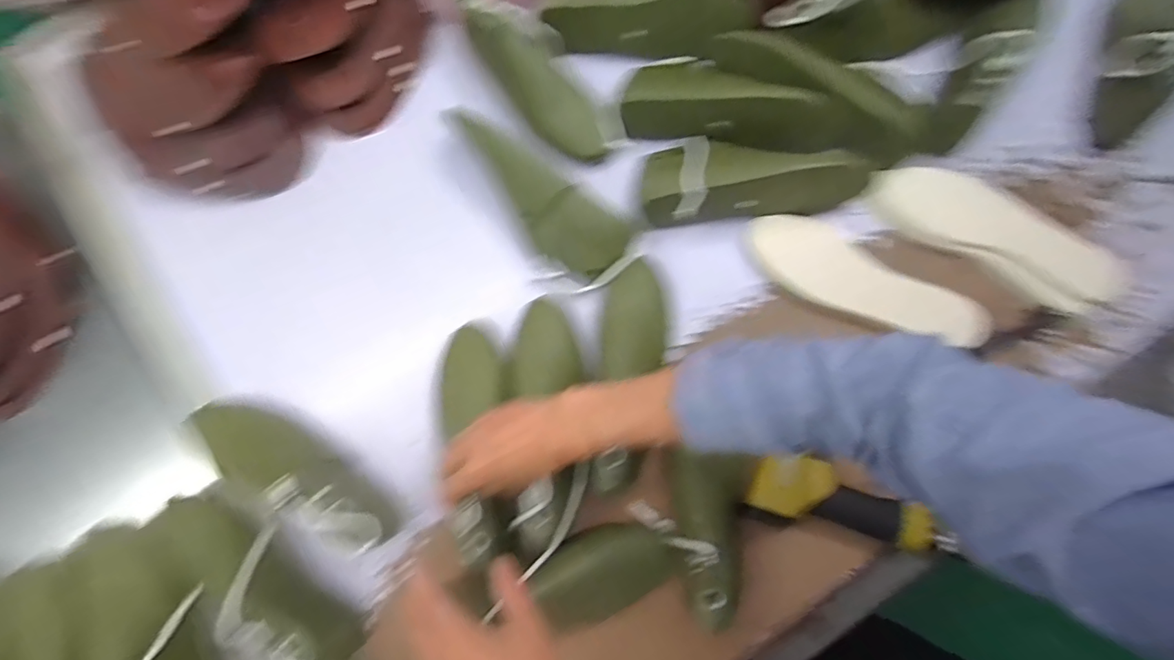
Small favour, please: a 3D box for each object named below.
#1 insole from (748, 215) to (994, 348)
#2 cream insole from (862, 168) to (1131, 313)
[{"bbox_3d":[0.302,-0.051,0.573,0.259,0.012,0.070,32,102,12],"label":"insole"},{"bbox_3d":[0.443,-0.105,0.560,0.274,0.032,0.069,29,80,7],"label":"cream insole"}]

